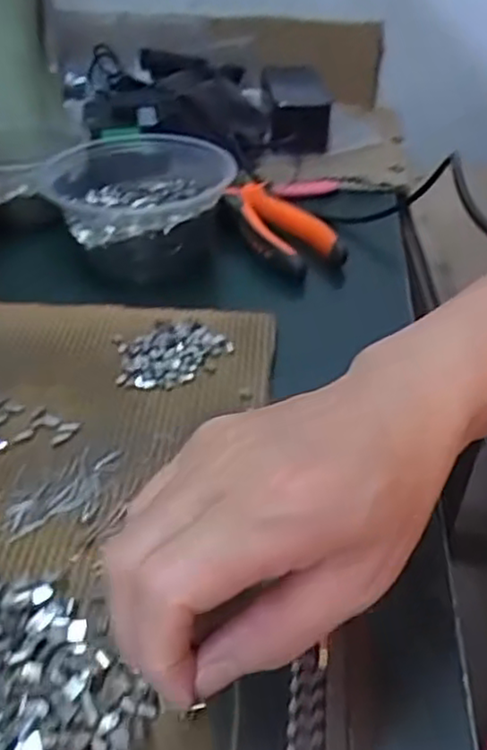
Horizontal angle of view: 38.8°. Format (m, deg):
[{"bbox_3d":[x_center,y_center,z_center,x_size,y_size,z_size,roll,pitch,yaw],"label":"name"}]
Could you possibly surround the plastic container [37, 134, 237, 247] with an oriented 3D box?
[{"bbox_3d":[-0.077,-0.136,0.521,0.140,0.054,0.106,-8,39,-12],"label":"plastic container"}]

